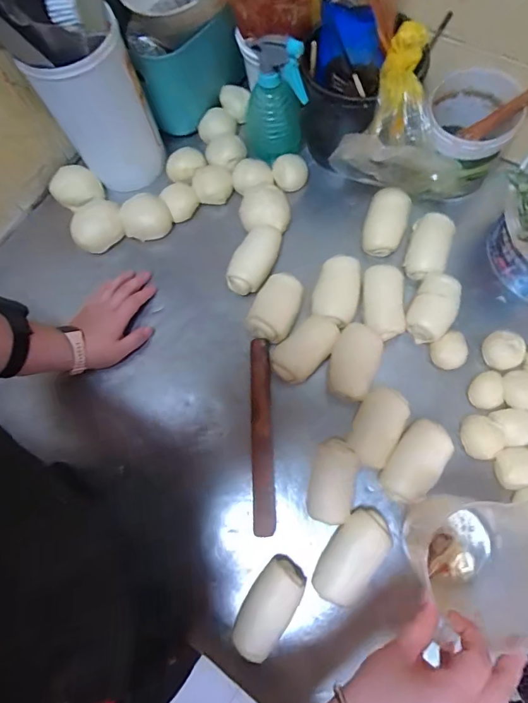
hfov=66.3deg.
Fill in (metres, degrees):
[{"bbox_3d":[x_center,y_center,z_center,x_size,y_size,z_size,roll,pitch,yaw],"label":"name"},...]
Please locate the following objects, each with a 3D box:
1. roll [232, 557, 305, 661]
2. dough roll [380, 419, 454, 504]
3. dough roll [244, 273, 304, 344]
[{"bbox_3d":[0.003,0.293,0.462,0.050,0.050,0.103,32,78,13],"label":"roll"},{"bbox_3d":[0.183,0.134,0.492,0.055,0.036,0.101,35,79,13],"label":"dough roll"},{"bbox_3d":[0.017,-0.059,0.552,0.057,0.037,0.094,28,77,12],"label":"dough roll"}]

